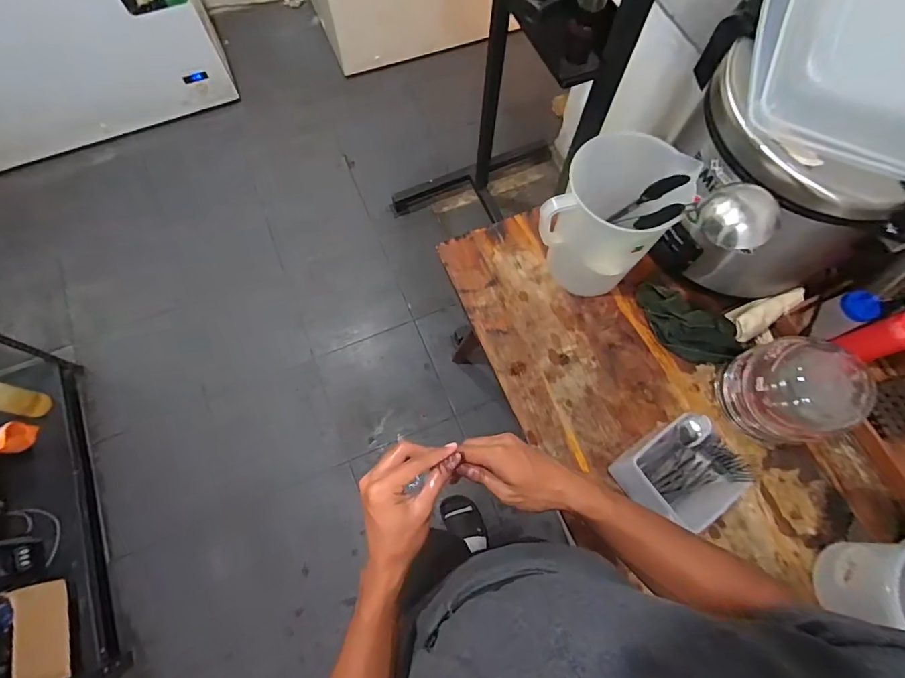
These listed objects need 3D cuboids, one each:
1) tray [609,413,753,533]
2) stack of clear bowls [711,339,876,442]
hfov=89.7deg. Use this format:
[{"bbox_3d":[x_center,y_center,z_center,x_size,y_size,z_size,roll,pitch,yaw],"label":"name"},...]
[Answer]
[{"bbox_3d":[0.366,0.222,0.763,0.143,0.155,0.131,-33,74,-12],"label":"tray"},{"bbox_3d":[0.586,0.094,0.802,0.142,0.182,0.174,-21,72,-8],"label":"stack of clear bowls"}]

